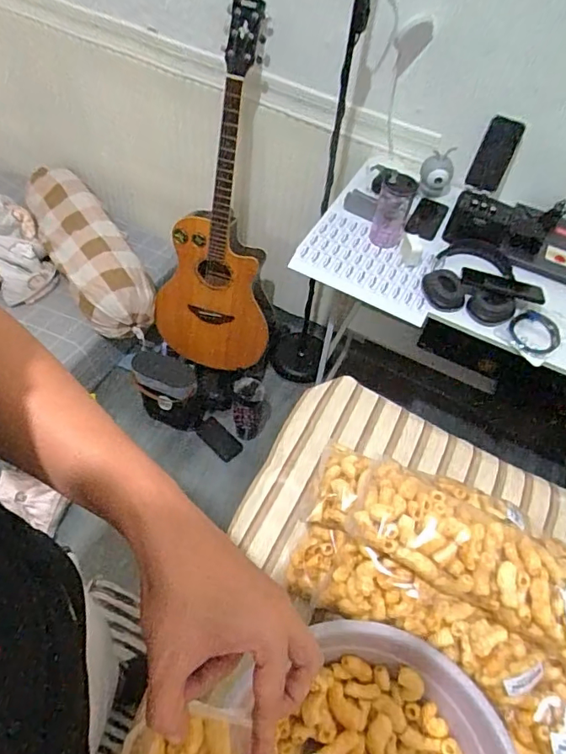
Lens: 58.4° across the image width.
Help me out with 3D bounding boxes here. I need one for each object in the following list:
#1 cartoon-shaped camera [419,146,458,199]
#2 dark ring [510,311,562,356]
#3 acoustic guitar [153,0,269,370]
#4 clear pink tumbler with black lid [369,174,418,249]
[{"bbox_3d":[0.357,-0.467,1.173,0.080,0.093,0.075,20,56,8],"label":"cartoon-shaped camera"},{"bbox_3d":[0.487,-0.085,0.976,0.094,0.020,0.103,35,60,18],"label":"dark ring"},{"bbox_3d":[-0.174,-0.448,1.393,0.361,0.971,0.117,15,37,7],"label":"acoustic guitar"},{"bbox_3d":[0.227,-0.343,1.045,0.073,0.136,0.066,15,56,5],"label":"clear pink tumbler with black lid"}]

